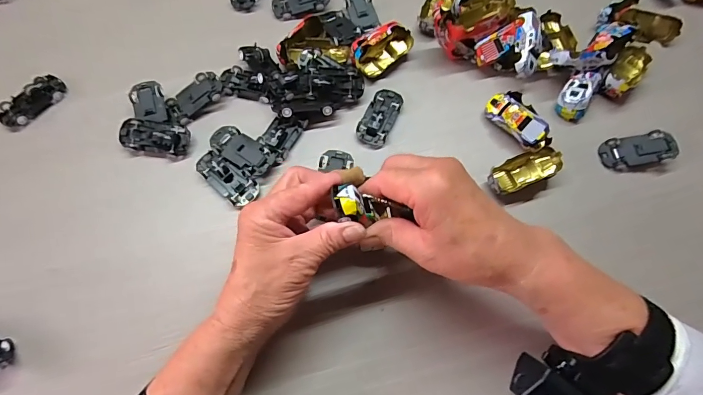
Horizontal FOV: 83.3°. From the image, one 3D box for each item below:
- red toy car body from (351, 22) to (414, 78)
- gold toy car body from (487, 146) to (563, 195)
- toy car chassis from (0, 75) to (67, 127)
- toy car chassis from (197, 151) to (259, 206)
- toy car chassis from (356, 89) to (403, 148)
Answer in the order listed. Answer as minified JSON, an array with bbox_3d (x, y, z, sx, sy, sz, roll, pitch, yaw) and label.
[{"bbox_3d":[0.031,-0.156,0.410,0.064,0.024,0.036,-39,75,-15],"label":"red toy car body"},{"bbox_3d":[0.155,-0.023,0.361,0.068,0.022,0.028,-20,71,-9],"label":"gold toy car body"},{"bbox_3d":[-0.314,-0.096,0.388,0.031,0.014,0.064,35,72,11],"label":"toy car chassis"},{"bbox_3d":[-0.114,-0.018,0.358,0.063,0.012,0.027,34,72,11],"label":"toy car chassis"},{"bbox_3d":[0.029,-0.081,0.387,0.029,0.015,0.066,23,71,7],"label":"toy car chassis"}]

